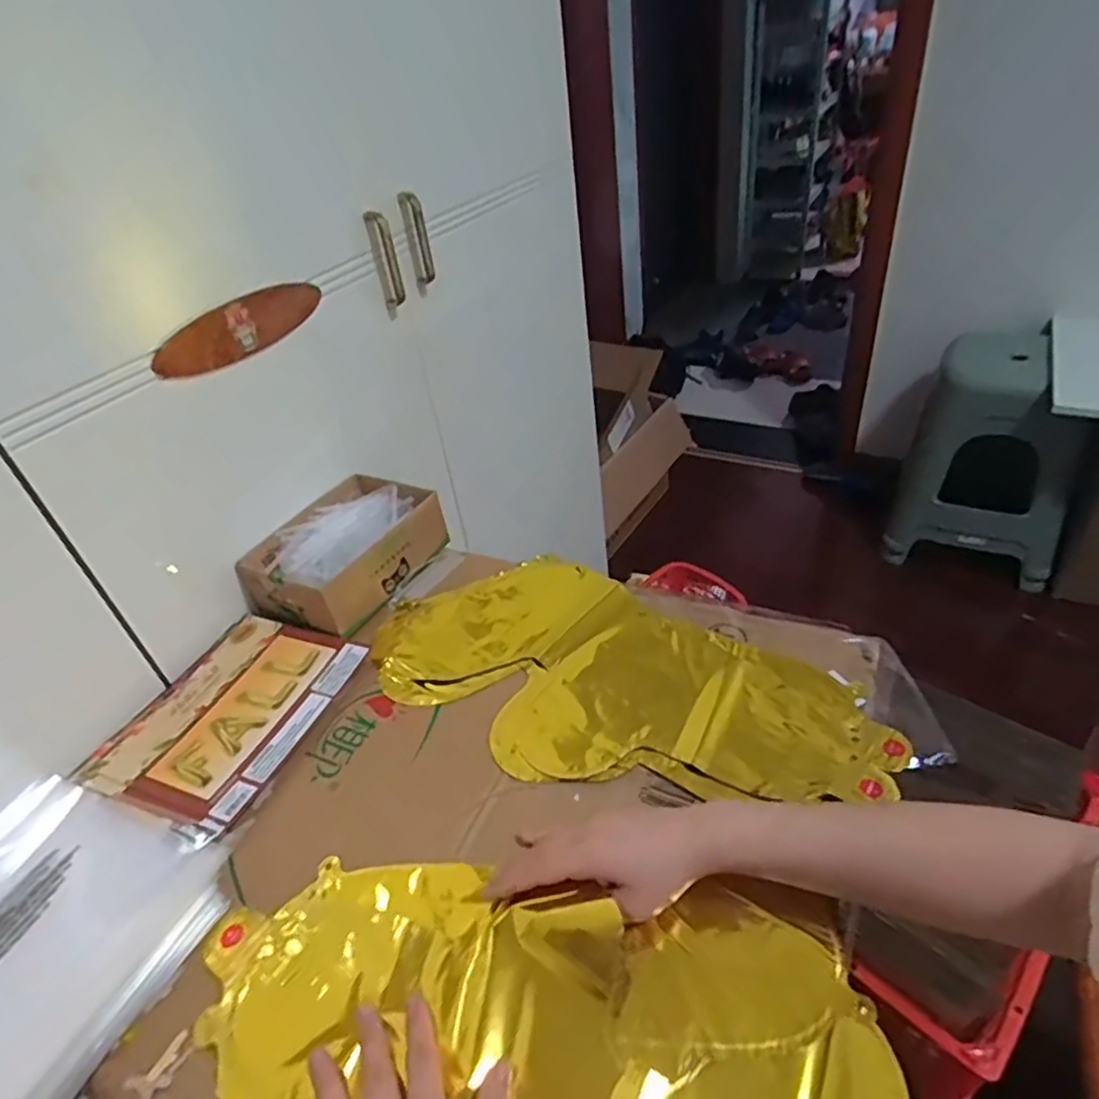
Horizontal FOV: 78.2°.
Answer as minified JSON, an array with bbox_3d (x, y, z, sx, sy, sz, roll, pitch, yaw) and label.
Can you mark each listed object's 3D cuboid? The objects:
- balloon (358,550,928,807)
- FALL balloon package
[{"bbox_3d":[0.050,0.112,0.584,0.430,0.012,0.223,24,48,34],"label":"balloon"},{"bbox_3d":[-0.287,0.143,0.602,0.165,0.015,0.204,10,41,21],"label":"FALL balloon package"}]

